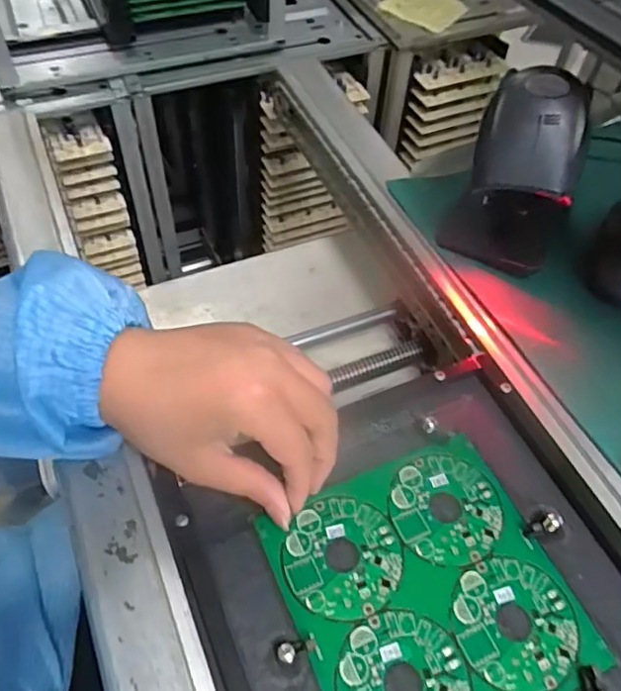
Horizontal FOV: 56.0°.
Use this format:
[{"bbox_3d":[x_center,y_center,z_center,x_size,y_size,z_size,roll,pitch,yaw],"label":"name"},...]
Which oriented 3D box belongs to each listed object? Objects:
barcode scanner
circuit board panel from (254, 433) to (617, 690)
[{"bbox_3d":[0.149,-0.117,0.416,0.071,0.140,0.090,26,55,16],"label":"barcode scanner"},{"bbox_3d":[0.063,0.133,0.320,0.142,0.004,0.142,-19,58,-16],"label":"circuit board panel"}]

